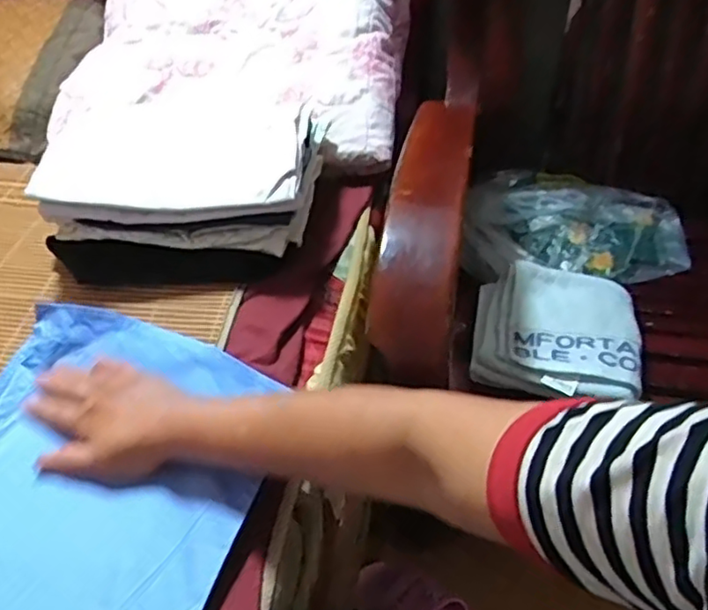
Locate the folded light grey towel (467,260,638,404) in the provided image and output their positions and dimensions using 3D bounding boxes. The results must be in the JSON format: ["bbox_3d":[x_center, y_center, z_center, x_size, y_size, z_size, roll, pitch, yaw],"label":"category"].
[{"bbox_3d":[0.234,0.033,0.774,0.179,0.046,0.185,9,47,11],"label":"folded light grey towel"}]

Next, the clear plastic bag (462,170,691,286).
[{"bbox_3d":[0.316,-0.109,0.931,0.319,0.084,0.201,4,46,7],"label":"clear plastic bag"}]

